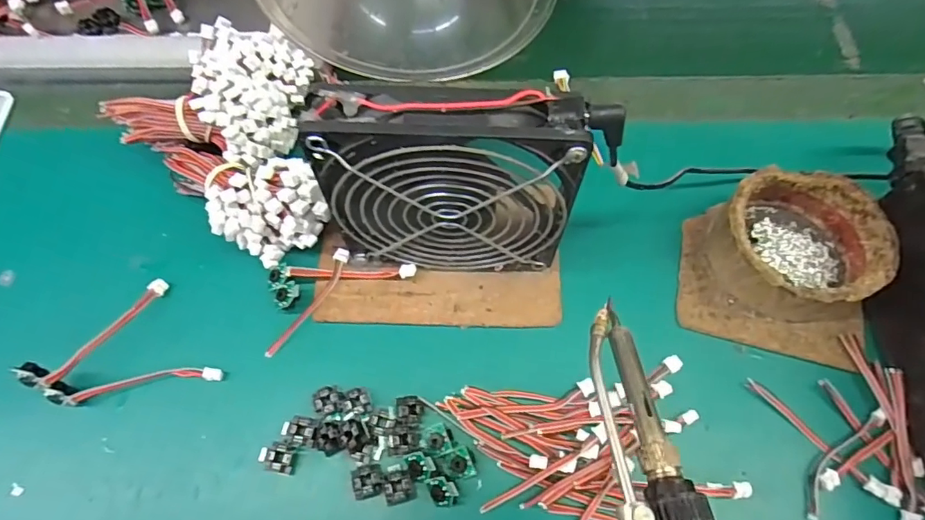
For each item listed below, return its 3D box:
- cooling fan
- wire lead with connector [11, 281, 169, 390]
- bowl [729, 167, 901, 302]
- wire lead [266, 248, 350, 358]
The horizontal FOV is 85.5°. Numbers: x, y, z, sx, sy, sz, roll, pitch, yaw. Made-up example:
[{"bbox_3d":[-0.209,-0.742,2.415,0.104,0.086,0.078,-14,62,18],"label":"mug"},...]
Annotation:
[{"bbox_3d":[-0.002,-0.031,0.251,0.124,0.126,0.028,4,65,2],"label":"cooling fan"},{"bbox_3d":[-0.198,0.038,0.275,0.015,0.010,0.079,30,53,14],"label":"wire lead with connector"},{"bbox_3d":[0.191,-0.010,0.287,0.080,0.040,0.081,0,65,0],"label":"bowl"},{"bbox_3d":[-0.088,0.025,0.290,0.012,0.007,0.073,28,68,13],"label":"wire lead"}]

